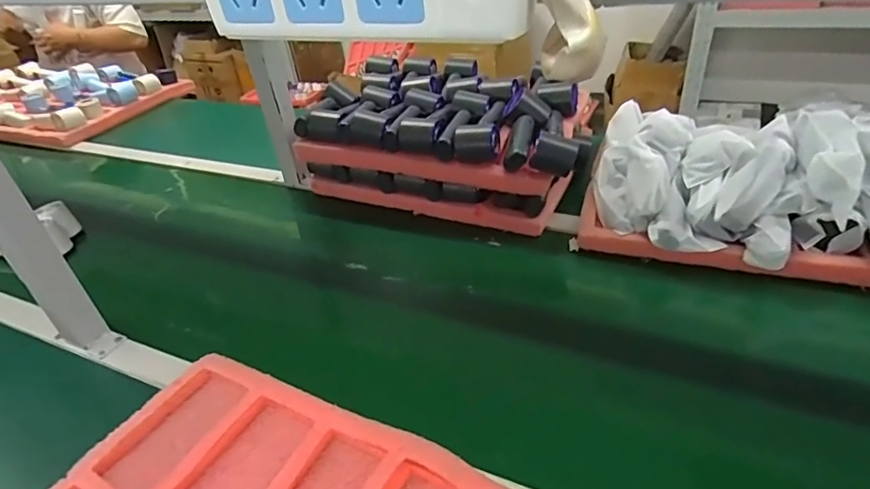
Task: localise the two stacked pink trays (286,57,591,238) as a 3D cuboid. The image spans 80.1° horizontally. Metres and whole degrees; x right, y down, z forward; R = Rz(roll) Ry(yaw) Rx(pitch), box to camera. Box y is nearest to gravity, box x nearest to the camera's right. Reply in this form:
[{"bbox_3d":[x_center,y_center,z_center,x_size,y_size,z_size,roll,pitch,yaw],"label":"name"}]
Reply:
[{"bbox_3d":[0.027,-0.188,0.894,0.442,0.155,0.273,11,39,22],"label":"two stacked pink trays"}]

